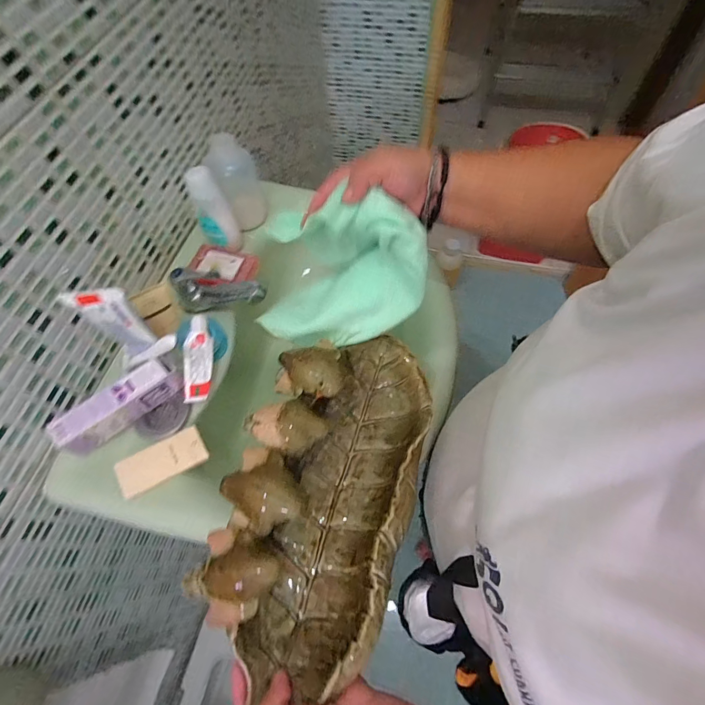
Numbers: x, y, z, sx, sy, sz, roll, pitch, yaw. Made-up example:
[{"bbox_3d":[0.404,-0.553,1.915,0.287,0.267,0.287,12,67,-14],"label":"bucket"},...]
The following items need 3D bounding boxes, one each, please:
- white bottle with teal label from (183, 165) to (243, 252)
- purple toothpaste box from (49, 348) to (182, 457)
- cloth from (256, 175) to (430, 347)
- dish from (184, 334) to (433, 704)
[{"bbox_3d":[-0.176,-0.177,0.486,0.042,0.104,0.040,-2,62,3],"label":"white bottle with teal label"},{"bbox_3d":[-0.234,0.052,0.398,0.129,0.046,0.025,-40,67,-16],"label":"purple toothpaste box"},{"bbox_3d":[-0.010,-0.075,0.368,0.152,0.114,0.088,7,63,7],"label":"cloth"},{"bbox_3d":[-0.022,0.117,0.345,0.149,0.074,0.294,13,64,10],"label":"dish"}]

